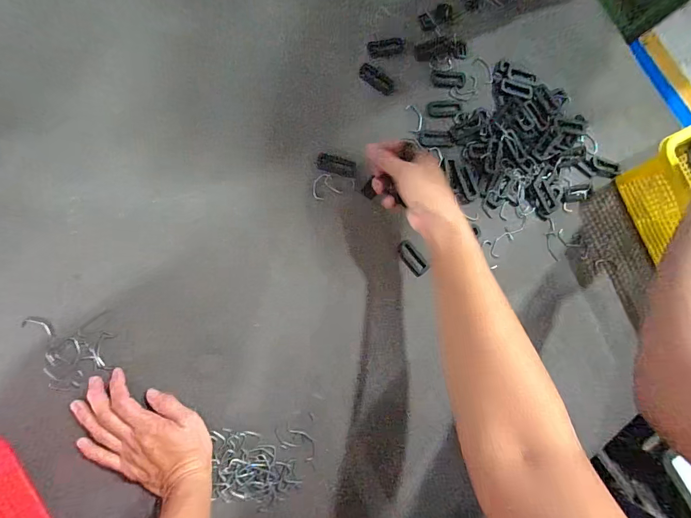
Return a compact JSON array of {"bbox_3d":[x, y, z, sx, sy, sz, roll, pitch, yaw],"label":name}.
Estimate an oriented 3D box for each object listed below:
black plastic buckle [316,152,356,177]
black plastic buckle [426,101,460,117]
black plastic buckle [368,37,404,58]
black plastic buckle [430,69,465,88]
[{"bbox_3d":[-0.011,-0.118,0.465,0.050,0.005,0.022,15,83,-5],"label":"black plastic buckle"},{"bbox_3d":[0.134,-0.204,0.500,0.046,0.005,0.023,-2,85,-7],"label":"black plastic buckle"},{"bbox_3d":[0.057,-0.290,0.505,0.051,0.004,0.024,-13,86,-8],"label":"black plastic buckle"},{"bbox_3d":[0.141,-0.247,0.505,0.046,0.006,0.024,6,84,-6],"label":"black plastic buckle"}]

